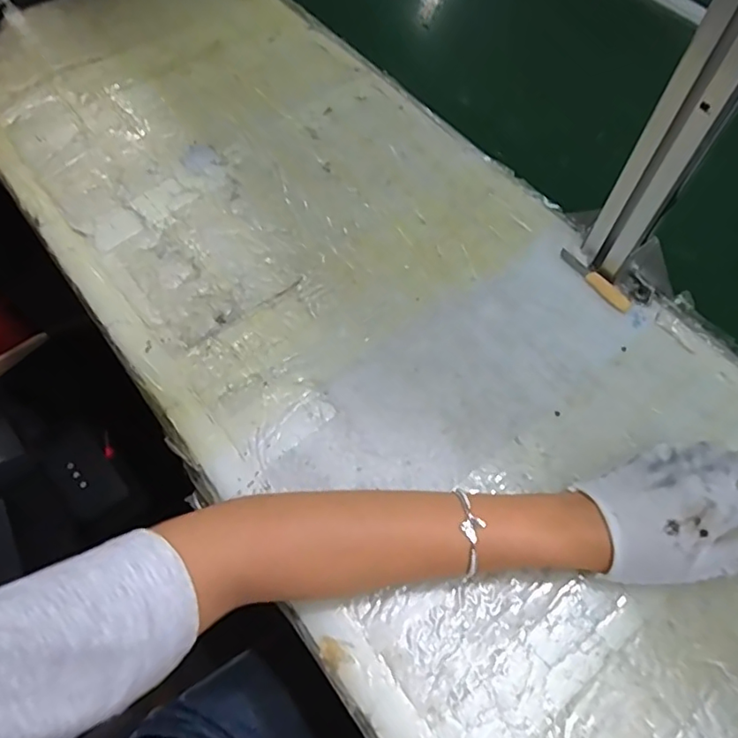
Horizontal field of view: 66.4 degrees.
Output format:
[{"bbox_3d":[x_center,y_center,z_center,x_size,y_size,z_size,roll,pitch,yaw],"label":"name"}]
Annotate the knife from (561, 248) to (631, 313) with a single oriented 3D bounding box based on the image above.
[{"bbox_3d":[0.206,-0.081,0.516,0.016,0.005,0.080,-36,67,-19],"label":"knife"}]

